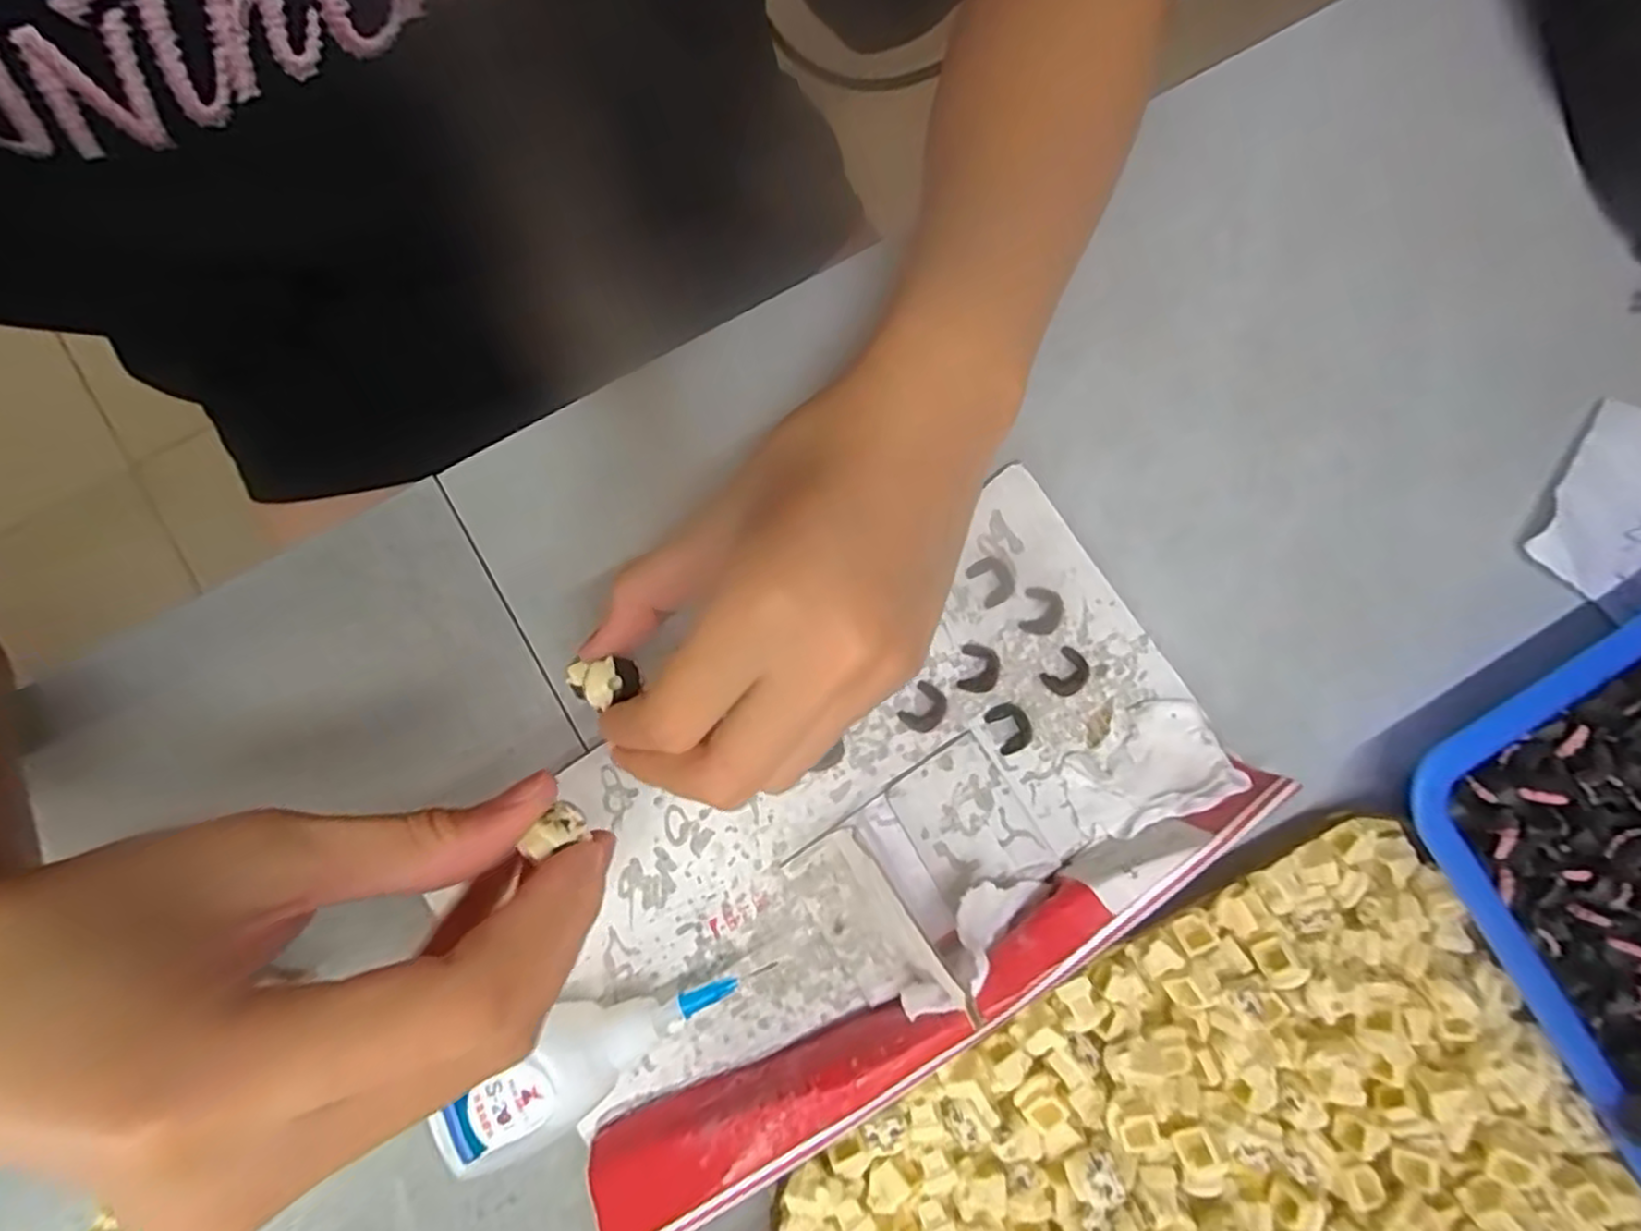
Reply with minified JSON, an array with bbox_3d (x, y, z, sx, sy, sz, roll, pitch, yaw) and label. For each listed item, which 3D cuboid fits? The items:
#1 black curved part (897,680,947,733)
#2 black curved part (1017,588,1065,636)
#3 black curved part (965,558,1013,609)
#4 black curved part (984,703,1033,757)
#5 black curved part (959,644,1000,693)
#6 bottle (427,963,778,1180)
[{"bbox_3d":[0.035,0.031,0.243,0.013,0.006,0.016,34,82,2],"label":"black curved part"},{"bbox_3d":[0.076,-0.001,0.249,0.014,0.004,0.016,15,82,-1],"label":"black curved part"},{"bbox_3d":[0.059,-0.012,0.249,0.013,0.004,0.016,-25,85,-6],"label":"black curved part"},{"bbox_3d":[0.063,0.037,0.243,0.013,0.004,0.016,-22,84,-6],"label":"black curved part"},{"bbox_3d":[0.054,0.018,0.246,0.013,0.004,0.016,9,82,-2],"label":"black curved part"},{"bbox_3d":[-0.066,0.126,0.218,0.093,0.024,0.026,-35,86,-7],"label":"bottle"}]

